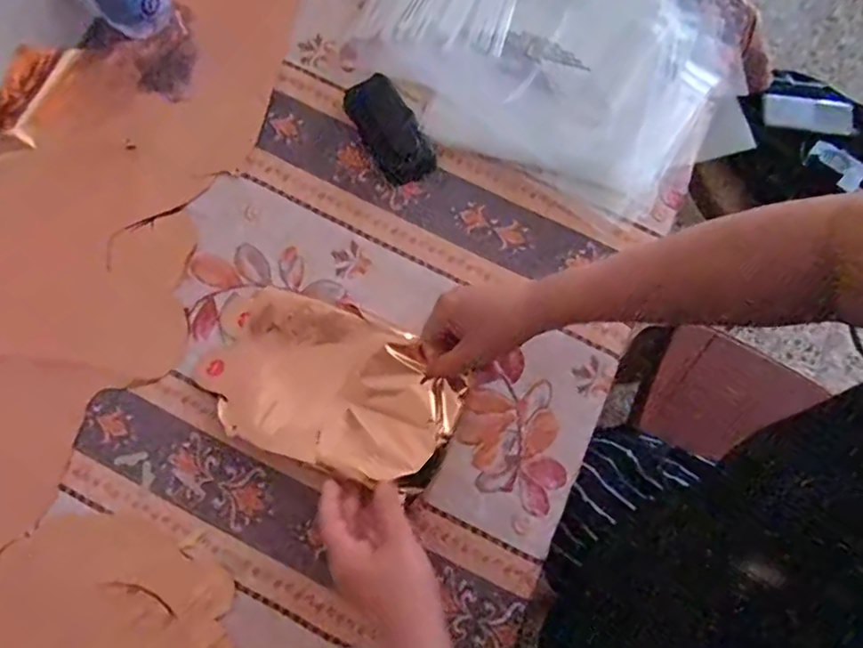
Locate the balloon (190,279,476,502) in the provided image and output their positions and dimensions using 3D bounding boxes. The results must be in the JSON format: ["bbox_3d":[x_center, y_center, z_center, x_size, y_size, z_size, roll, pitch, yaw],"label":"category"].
[{"bbox_3d":[-0.084,0.049,0.495,0.213,0.031,0.128,21,79,3],"label":"balloon"}]

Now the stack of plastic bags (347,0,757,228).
[{"bbox_3d":[0.134,-0.286,0.586,0.370,0.030,0.300,27,80,4],"label":"stack of plastic bags"}]

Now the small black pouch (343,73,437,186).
[{"bbox_3d":[-0.041,-0.187,0.565,0.051,0.015,0.113,-30,81,-6],"label":"small black pouch"}]

